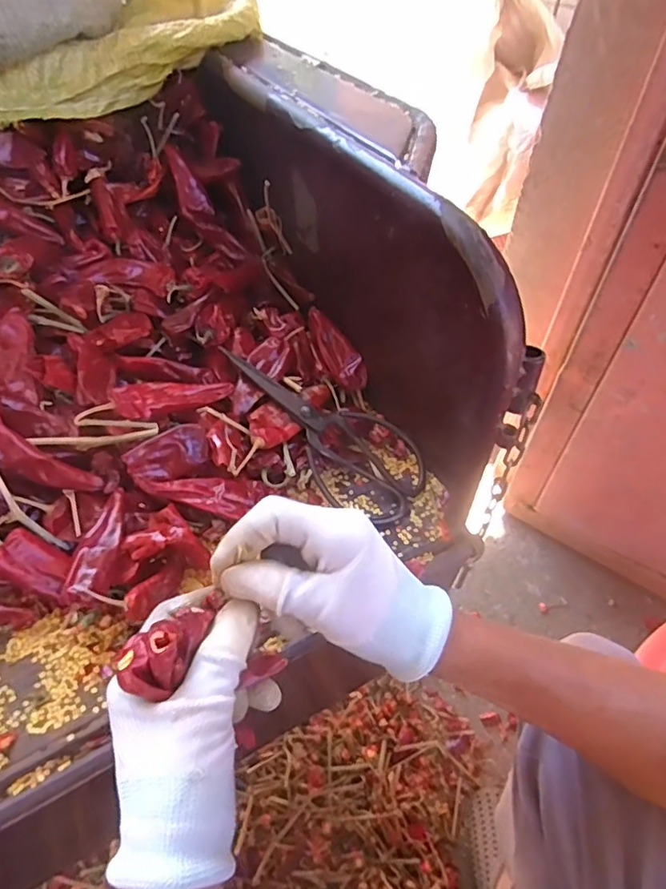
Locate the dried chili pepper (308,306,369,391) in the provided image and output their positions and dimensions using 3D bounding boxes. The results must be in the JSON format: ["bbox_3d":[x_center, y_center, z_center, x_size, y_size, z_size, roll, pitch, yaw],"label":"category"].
[{"bbox_3d":[0.001,-0.089,0.507,0.027,0.020,0.088,-27,77,-23],"label":"dried chili pepper"}]

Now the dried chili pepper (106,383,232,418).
[{"bbox_3d":[-0.126,-0.039,0.437,0.096,0.015,0.028,-12,48,-38],"label":"dried chili pepper"}]

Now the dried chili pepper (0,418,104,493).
[{"bbox_3d":[-0.216,0.003,0.382,0.026,0.112,0.029,-22,36,38],"label":"dried chili pepper"}]

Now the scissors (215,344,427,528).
[{"bbox_3d":[-0.011,-0.015,0.461,0.198,0.016,0.087,39,56,6],"label":"scissors"}]

